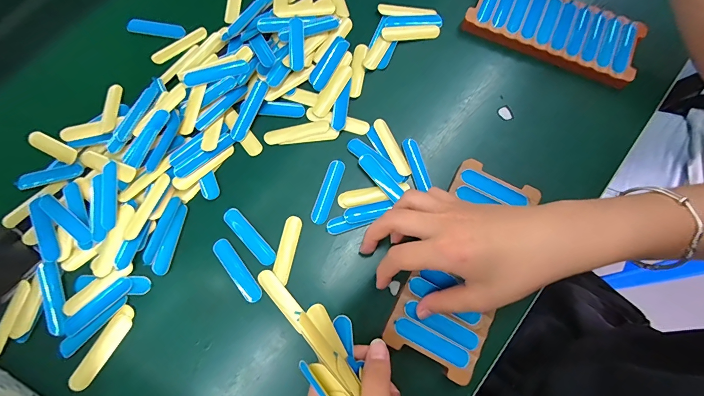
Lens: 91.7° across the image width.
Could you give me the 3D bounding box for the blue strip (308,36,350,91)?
[{"bbox_3d":[-0.024,-0.139,0.349,0.019,0.004,0.062,28,77,6],"label":"blue strip"}]

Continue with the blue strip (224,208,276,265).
[{"bbox_3d":[-0.091,0.034,0.304,0.016,0.004,0.061,-43,81,-11],"label":"blue strip"}]

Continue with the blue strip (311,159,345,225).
[{"bbox_3d":[-0.022,-0.007,0.316,0.015,0.004,0.063,17,76,3],"label":"blue strip"}]

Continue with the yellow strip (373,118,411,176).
[{"bbox_3d":[0.039,-0.049,0.327,0.013,0.004,0.062,-24,78,-7],"label":"yellow strip"}]

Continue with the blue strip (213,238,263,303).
[{"bbox_3d":[-0.100,0.062,0.296,0.016,0.004,0.062,-37,79,-10],"label":"blue strip"}]

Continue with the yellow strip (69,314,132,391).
[{"bbox_3d":[-0.204,0.124,0.278,0.017,0.004,0.062,30,77,6],"label":"yellow strip"}]

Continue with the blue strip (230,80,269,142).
[{"bbox_3d":[-0.100,-0.085,0.331,0.016,0.004,0.062,25,86,1],"label":"blue strip"}]

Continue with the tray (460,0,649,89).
[{"bbox_3d":[0.212,-0.182,0.362,0.171,0.023,0.075,24,76,5],"label":"tray"}]

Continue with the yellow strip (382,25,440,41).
[{"bbox_3d":[0.063,-0.175,0.362,0.062,0.006,0.015,-8,76,-4],"label":"yellow strip"}]

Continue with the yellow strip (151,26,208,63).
[{"bbox_3d":[-0.183,-0.163,0.365,0.063,0.006,0.014,-34,103,-9],"label":"yellow strip"}]

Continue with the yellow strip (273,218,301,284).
[{"bbox_3d":[-0.058,0.045,0.302,0.015,0.004,0.058,12,76,1],"label":"yellow strip"}]

